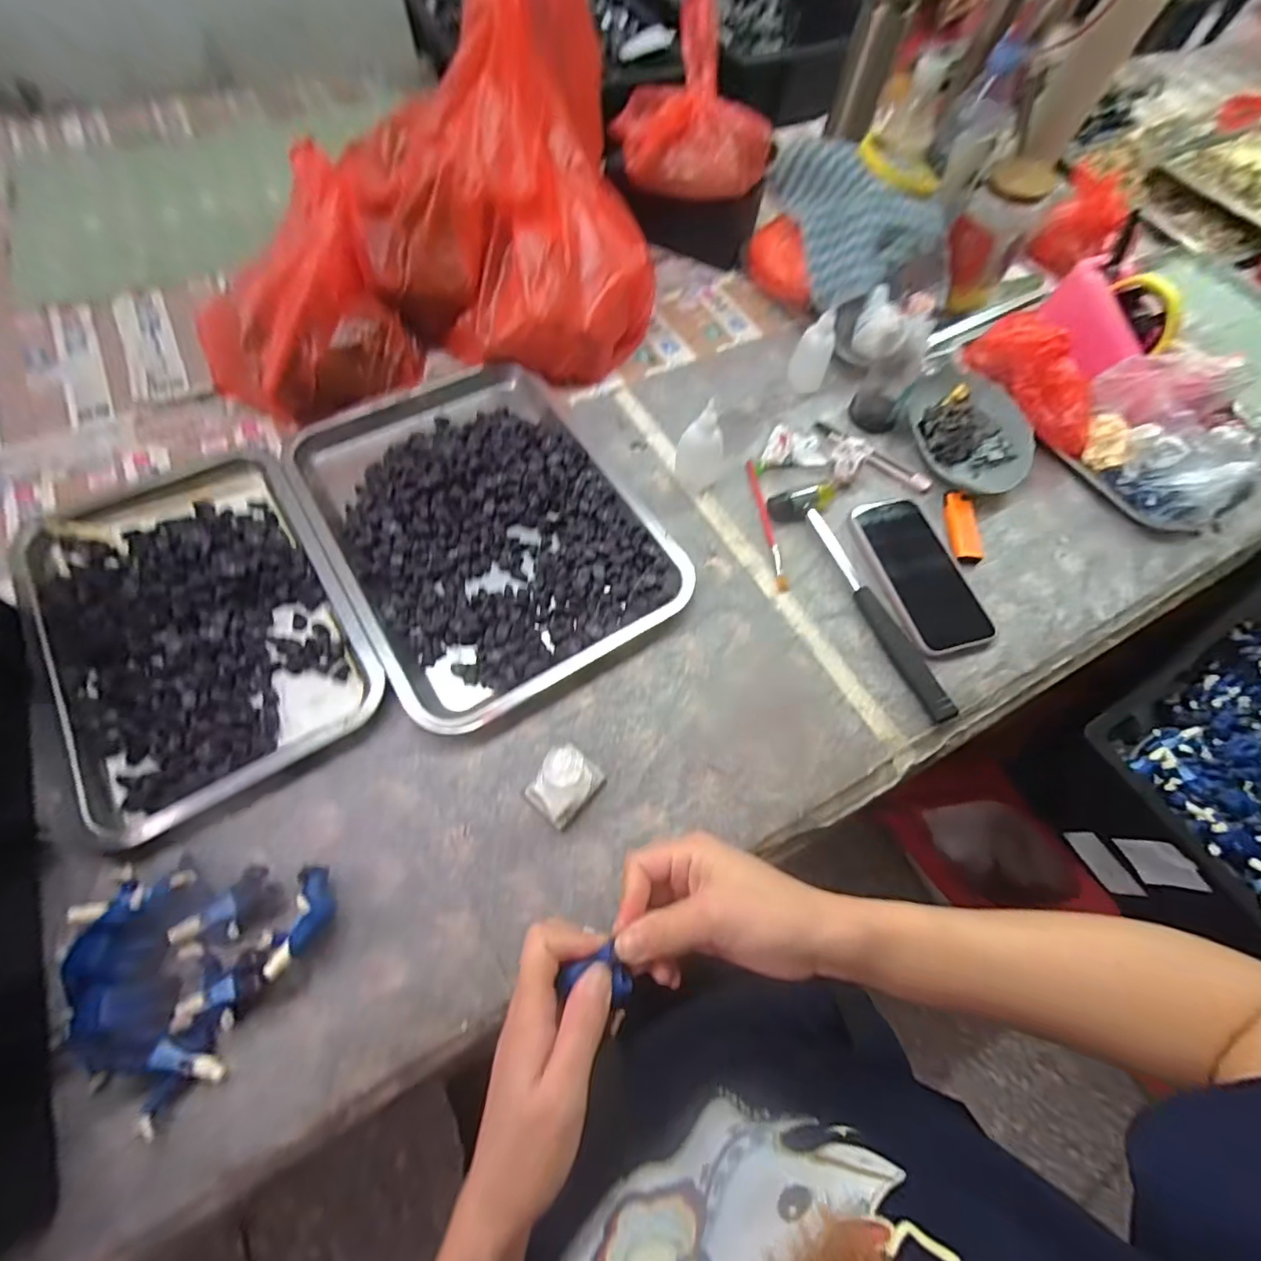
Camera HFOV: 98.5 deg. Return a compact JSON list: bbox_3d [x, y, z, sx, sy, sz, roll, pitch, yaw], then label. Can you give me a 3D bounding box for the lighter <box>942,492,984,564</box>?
[{"bbox_3d":[0.332,-0.105,0.539,0.024,0.014,0.080,6,66,-1],"label":"lighter"}]

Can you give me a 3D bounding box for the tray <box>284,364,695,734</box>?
[{"bbox_3d":[-0.135,-0.107,0.503,0.258,0.026,0.349,-28,70,-15],"label":"tray"}]

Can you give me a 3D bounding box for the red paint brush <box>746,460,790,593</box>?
[{"bbox_3d":[0.135,-0.107,0.535,0.011,0.004,0.154,-4,66,-5],"label":"red paint brush"}]

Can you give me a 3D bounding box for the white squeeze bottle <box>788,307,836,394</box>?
[{"bbox_3d":[0.201,-0.304,0.595,0.034,0.079,0.032,6,66,-1],"label":"white squeeze bottle"}]

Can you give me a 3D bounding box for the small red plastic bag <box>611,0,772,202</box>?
[{"bbox_3d":[0.077,-0.604,0.627,0.183,0.106,0.176,5,64,-3],"label":"small red plastic bag"}]

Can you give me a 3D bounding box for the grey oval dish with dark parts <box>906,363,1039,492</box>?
[{"bbox_3d":[0.359,-0.221,0.587,0.118,0.027,0.166,-15,68,-10],"label":"grey oval dish with dark parts"}]

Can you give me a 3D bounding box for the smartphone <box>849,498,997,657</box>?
[{"bbox_3d":[0.270,-0.058,0.512,0.085,0.018,0.168,-17,68,-11],"label":"smartphone"}]

